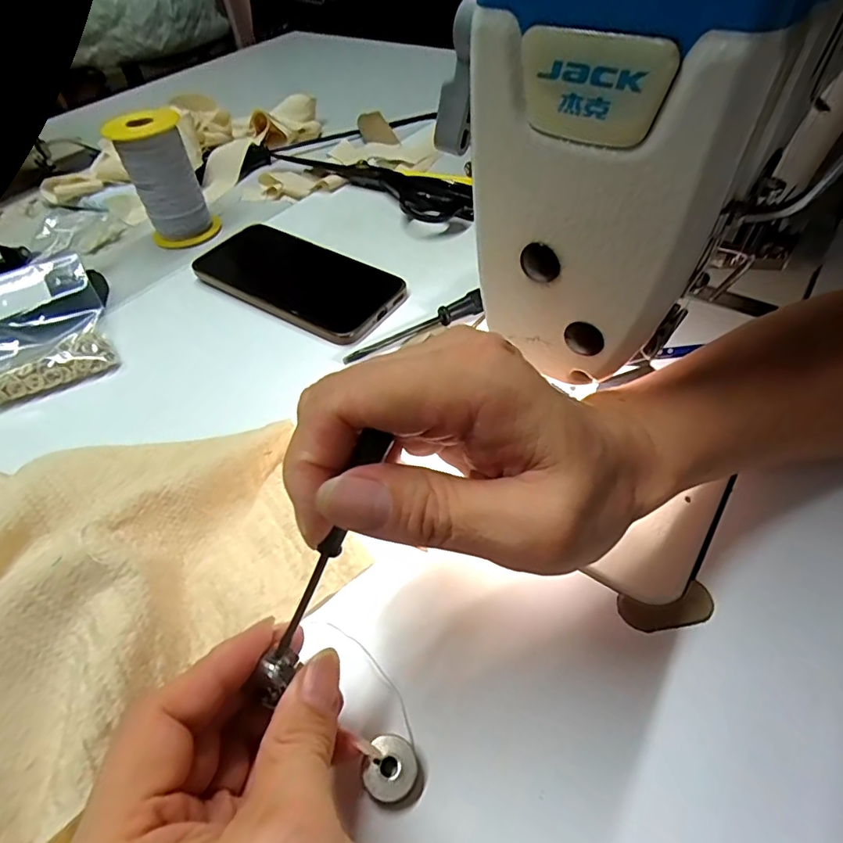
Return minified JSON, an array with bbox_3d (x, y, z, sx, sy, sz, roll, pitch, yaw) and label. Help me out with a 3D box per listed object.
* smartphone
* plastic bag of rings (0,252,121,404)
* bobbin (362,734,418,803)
[{"bbox_3d":[-0.094,-0.107,0.388,0.158,0.014,0.080,25,55,24],"label":"smartphone"},{"bbox_3d":[-0.265,-0.066,0.348,0.091,0.030,0.113,-27,52,-18],"label":"plastic bag of rings"},{"bbox_3d":[-0.011,0.128,0.188,0.019,0.011,0.020,-3,48,3],"label":"bobbin"}]

